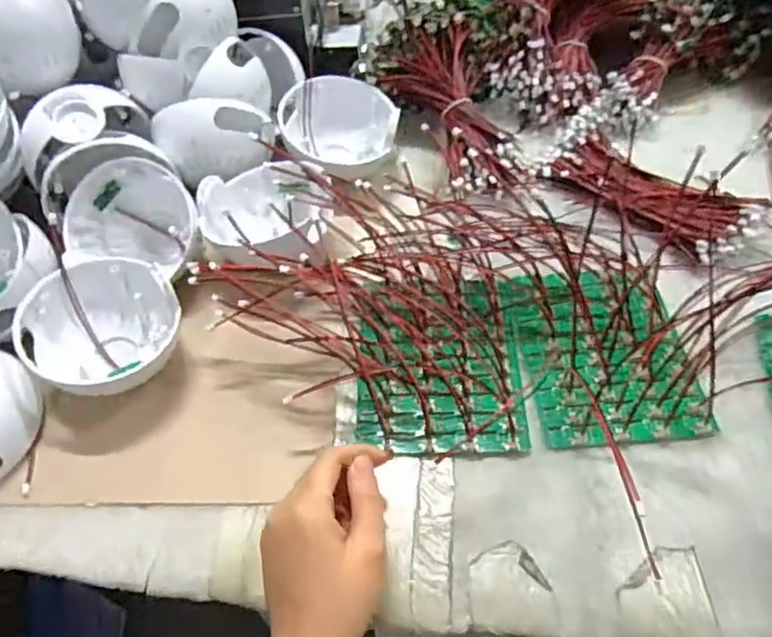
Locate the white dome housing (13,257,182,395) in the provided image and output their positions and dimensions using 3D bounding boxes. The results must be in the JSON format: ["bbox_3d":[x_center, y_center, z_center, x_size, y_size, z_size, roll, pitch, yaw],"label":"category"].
[{"bbox_3d":[-0.221,0.009,0.504,0.114,0.068,0.107,-2,51,2],"label":"white dome housing"}]

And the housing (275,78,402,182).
[{"bbox_3d":[-0.045,-0.182,0.639,0.115,0.061,0.099,-7,53,-3],"label":"housing"}]

